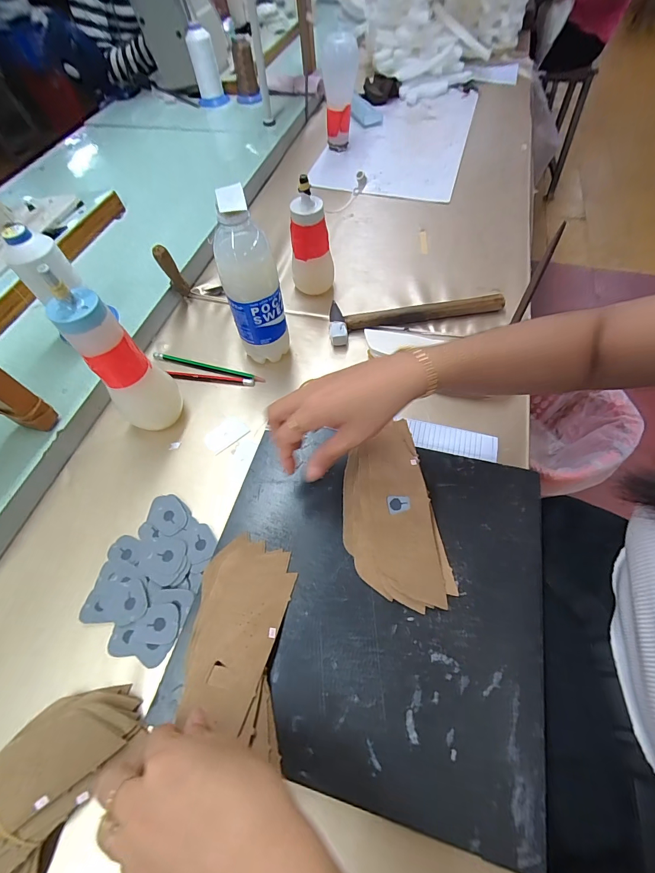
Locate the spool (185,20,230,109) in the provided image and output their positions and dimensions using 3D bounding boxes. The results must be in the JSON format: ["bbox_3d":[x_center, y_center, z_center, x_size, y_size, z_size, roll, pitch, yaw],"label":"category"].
[{"bbox_3d":[-0.288,-0.880,0.860,0.065,0.149,0.078,-21,61,-9],"label":"spool"}]

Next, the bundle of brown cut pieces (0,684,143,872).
[{"bbox_3d":[-0.235,0.286,0.263,0.086,0.033,0.193,22,63,15],"label":"bundle of brown cut pieces"}]

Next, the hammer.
[{"bbox_3d":[0.125,-0.188,0.531,0.255,0.026,0.067,-13,60,-4],"label":"hammer"}]

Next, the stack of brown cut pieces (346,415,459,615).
[{"bbox_3d":[0.059,0.068,0.348,0.090,0.038,0.182,-11,60,-3],"label":"stack of brown cut pieces"}]

